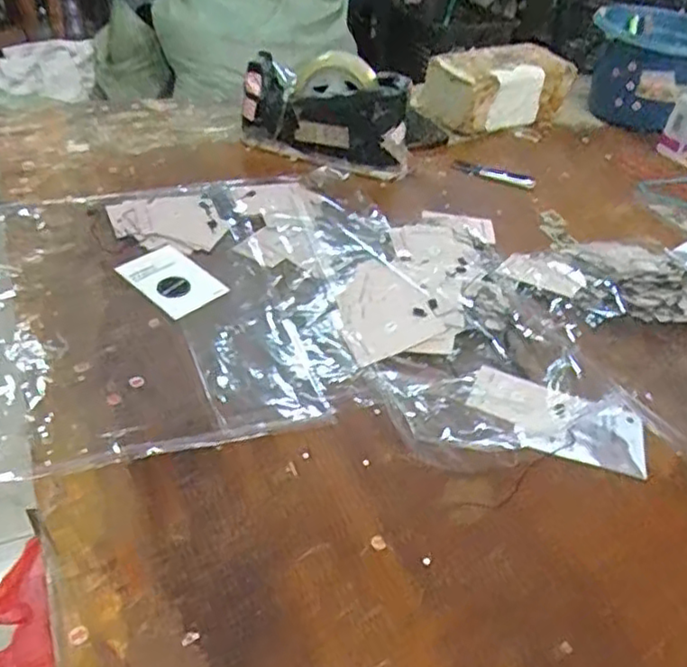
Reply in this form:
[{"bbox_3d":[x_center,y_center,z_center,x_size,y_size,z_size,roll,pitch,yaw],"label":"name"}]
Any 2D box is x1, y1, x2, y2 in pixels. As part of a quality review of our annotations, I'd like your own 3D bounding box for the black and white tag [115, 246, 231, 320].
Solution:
[{"bbox_3d":[-0.160,-0.050,0.627,0.090,0.009,0.060,37,54,22],"label":"black and white tag"}]

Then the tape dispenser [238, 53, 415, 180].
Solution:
[{"bbox_3d":[-0.020,-0.267,0.815,0.202,0.109,0.092,9,41,1],"label":"tape dispenser"}]

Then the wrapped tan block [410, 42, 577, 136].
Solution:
[{"bbox_3d":[0.212,-0.343,0.952,0.225,0.093,0.094,-20,48,-28],"label":"wrapped tan block"}]

